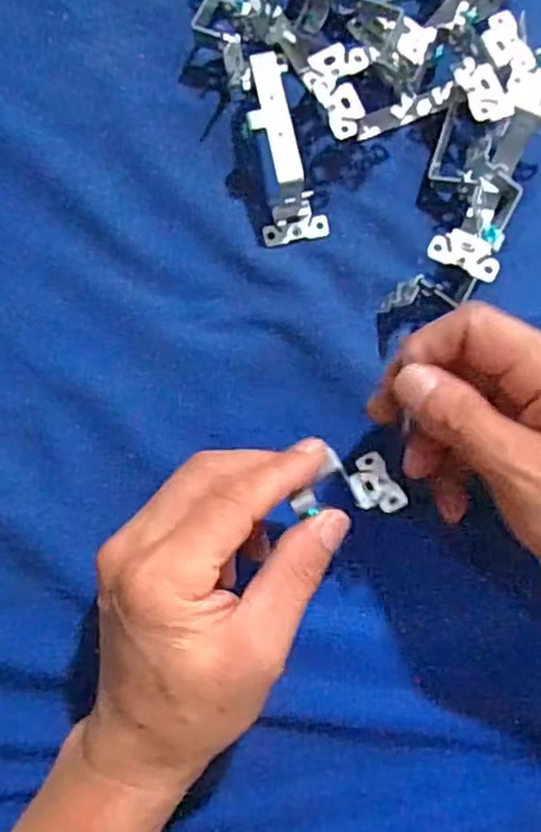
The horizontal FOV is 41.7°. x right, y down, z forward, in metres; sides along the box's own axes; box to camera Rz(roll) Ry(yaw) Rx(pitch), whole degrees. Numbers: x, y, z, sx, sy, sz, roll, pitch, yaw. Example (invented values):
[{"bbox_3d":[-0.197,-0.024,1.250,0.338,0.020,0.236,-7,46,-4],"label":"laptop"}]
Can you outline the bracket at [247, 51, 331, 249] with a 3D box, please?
[{"bbox_3d":[0.008,-0.133,0.353,0.033,0.030,0.086,-7,79,0],"label":"bracket"}]

